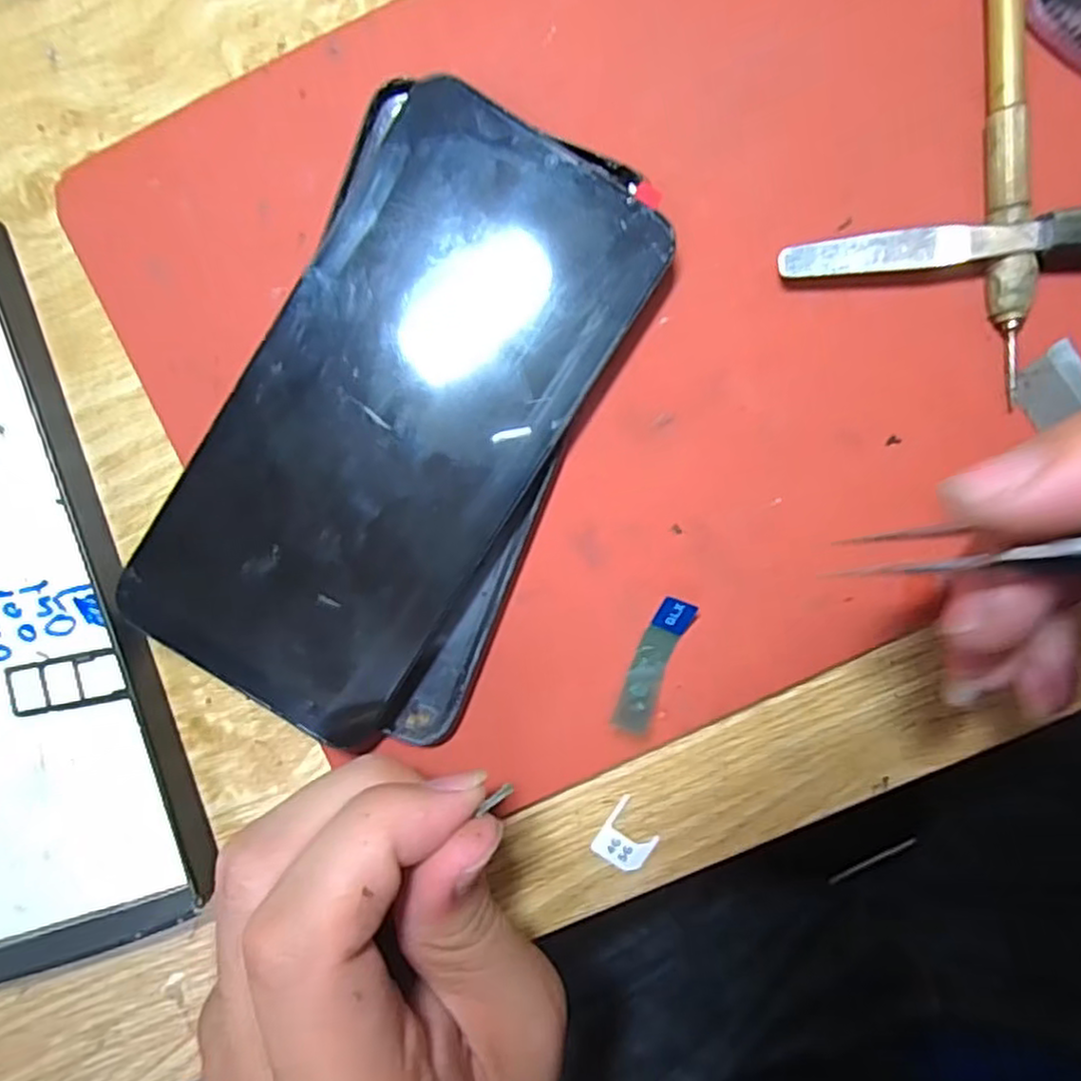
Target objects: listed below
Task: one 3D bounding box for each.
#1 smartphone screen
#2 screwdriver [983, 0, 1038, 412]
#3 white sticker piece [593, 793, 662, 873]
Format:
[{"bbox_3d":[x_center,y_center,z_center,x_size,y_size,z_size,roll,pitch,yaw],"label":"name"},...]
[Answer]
[{"bbox_3d":[-0.035,-0.028,0.175,0.073,0.010,0.150,32,94,-4],"label":"smartphone screen"},{"bbox_3d":[0.115,-0.090,0.173,0.011,0.013,0.108,-6,93,2],"label":"screwdriver"},{"bbox_3d":[0.025,0.083,0.198,0.016,0.004,0.018,33,86,-5],"label":"white sticker piece"}]

